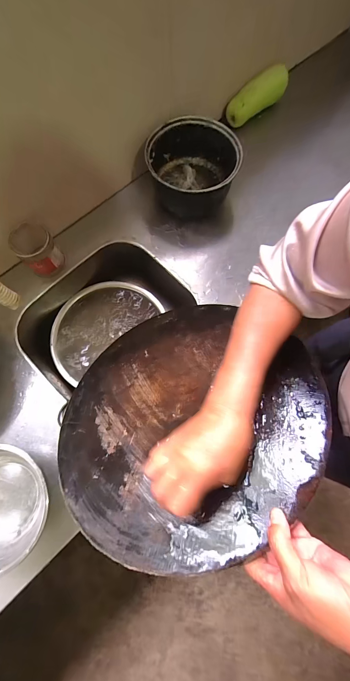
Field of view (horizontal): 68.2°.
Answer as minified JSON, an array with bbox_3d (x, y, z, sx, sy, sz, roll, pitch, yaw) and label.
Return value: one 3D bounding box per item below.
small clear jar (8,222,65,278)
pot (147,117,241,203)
[{"bbox_3d":[-0.297,-0.197,0.554,0.094,0.079,0.077,44,80,9],"label":"small clear jar"},{"bbox_3d":[0.041,-0.399,0.610,0.200,0.109,0.199,0,76,0],"label":"pot"}]

